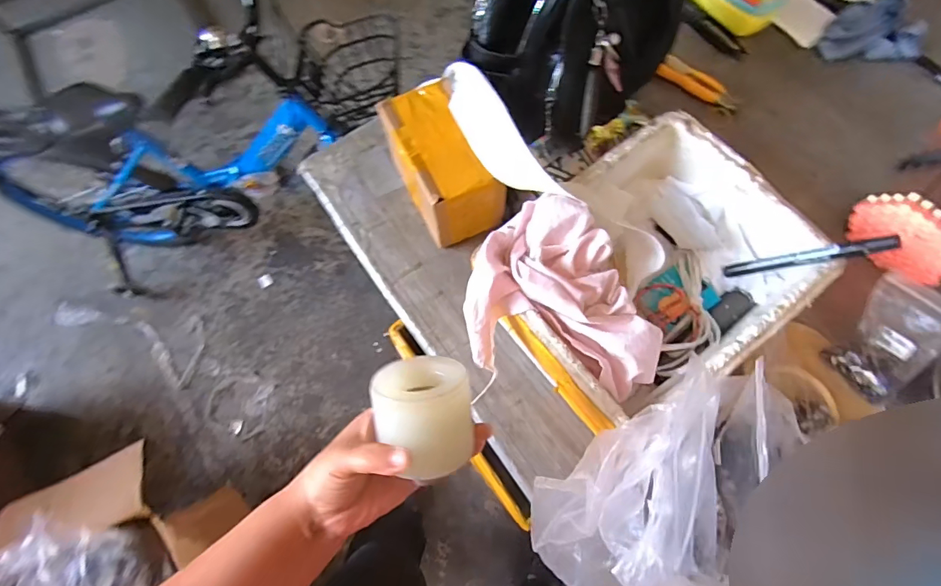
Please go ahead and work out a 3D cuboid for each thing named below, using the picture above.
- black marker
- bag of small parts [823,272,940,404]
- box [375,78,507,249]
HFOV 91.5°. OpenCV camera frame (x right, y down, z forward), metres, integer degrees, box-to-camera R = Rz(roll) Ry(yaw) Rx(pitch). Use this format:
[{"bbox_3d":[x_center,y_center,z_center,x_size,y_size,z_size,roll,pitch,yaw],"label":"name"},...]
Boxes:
[{"bbox_3d":[0.319,-0.033,0.440,0.136,0.011,0.015,-13,62,45],"label":"black marker"},{"bbox_3d":[0.436,0.046,0.476,0.083,0.027,0.119,45,101,21],"label":"bag of small parts"},{"bbox_3d":[-0.033,-0.139,0.527,0.095,0.095,0.166,-24,71,-6],"label":"box"}]

